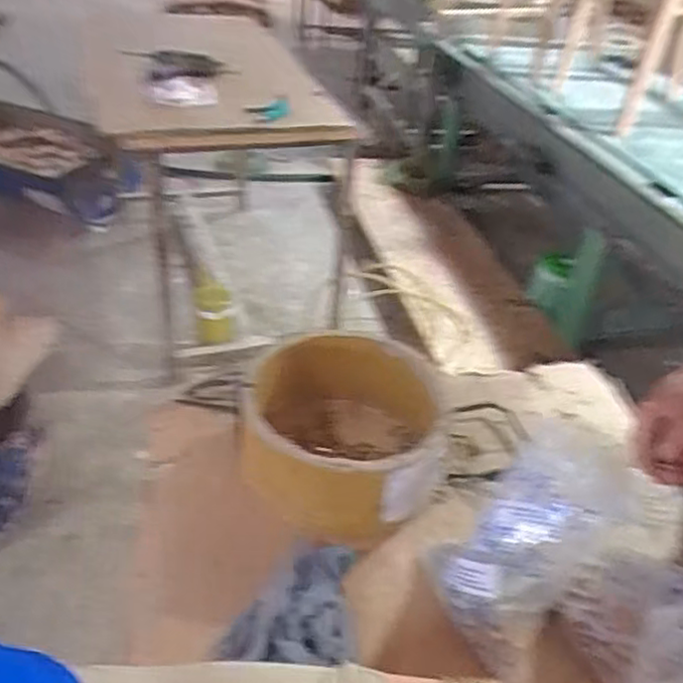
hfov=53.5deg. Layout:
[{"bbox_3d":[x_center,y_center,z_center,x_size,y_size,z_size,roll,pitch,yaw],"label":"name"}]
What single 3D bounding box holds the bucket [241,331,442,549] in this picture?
[{"bbox_3d":[-0.002,0.102,0.736,0.202,0.118,0.206,4,35,-3],"label":"bucket"}]

